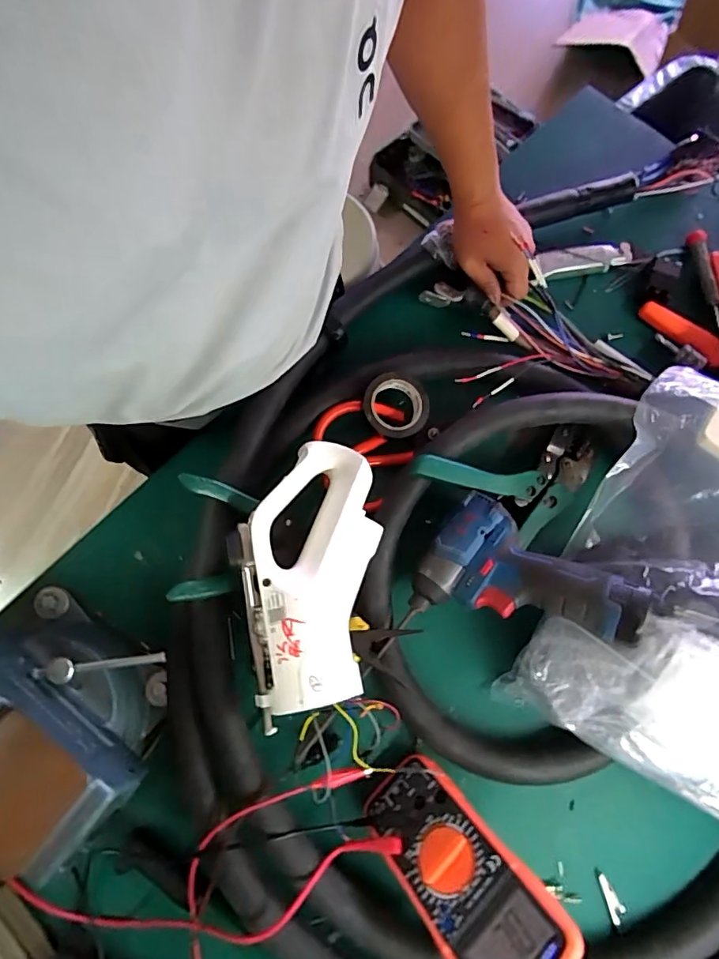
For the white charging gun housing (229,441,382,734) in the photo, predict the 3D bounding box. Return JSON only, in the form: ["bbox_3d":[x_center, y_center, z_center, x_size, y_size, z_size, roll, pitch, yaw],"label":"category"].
[{"bbox_3d":[-0.038,0.071,0.424,0.122,0.055,0.223,-9,75,-4],"label":"white charging gun housing"}]

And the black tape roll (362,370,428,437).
[{"bbox_3d":[0.037,-0.078,0.522,0.065,0.023,0.068,0,75,-2],"label":"black tape roll"}]

